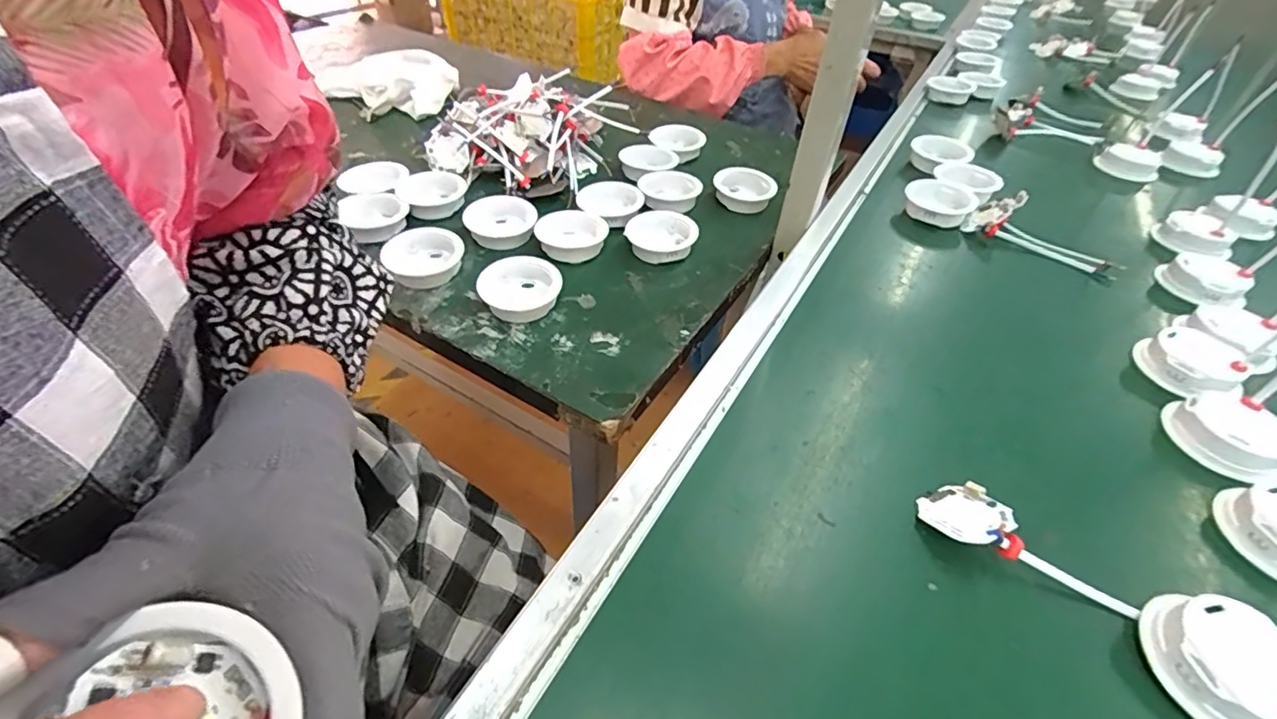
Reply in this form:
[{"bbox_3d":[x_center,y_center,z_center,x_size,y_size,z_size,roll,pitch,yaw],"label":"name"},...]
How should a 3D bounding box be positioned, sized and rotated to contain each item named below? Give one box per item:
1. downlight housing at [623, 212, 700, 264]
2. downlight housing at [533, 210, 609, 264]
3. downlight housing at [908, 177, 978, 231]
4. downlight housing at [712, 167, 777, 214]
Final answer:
[{"bbox_3d":[0.020,-0.126,0.574,0.076,0.024,0.071,10,45,4],"label":"downlight housing"},{"bbox_3d":[-0.071,-0.133,0.593,0.071,0.018,0.074,3,45,-3],"label":"downlight housing"},{"bbox_3d":[0.338,-0.175,0.637,0.072,0.027,0.079,30,50,23],"label":"downlight housing"},{"bbox_3d":[0.125,-0.201,0.661,0.069,0.025,0.061,18,46,12],"label":"downlight housing"}]

